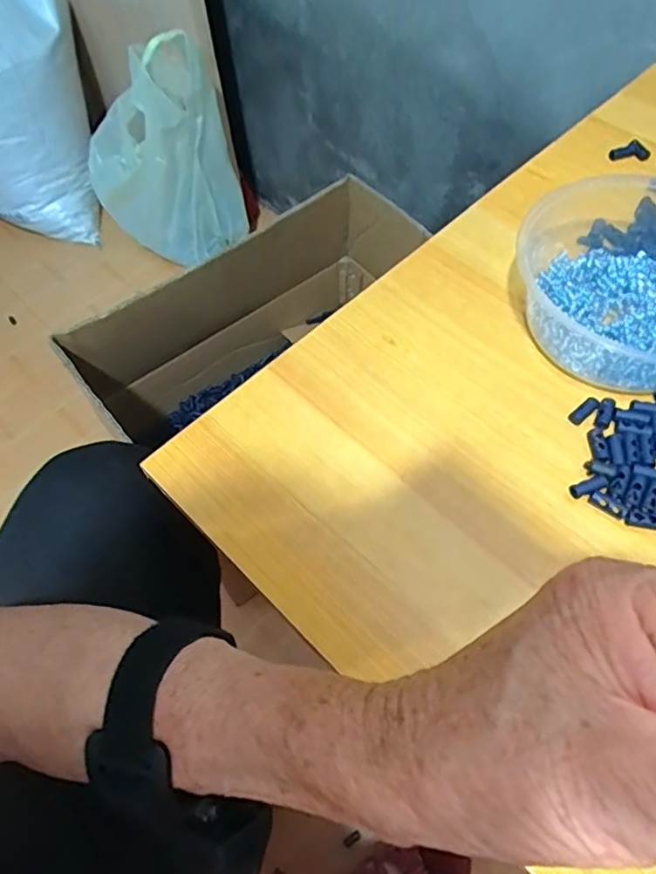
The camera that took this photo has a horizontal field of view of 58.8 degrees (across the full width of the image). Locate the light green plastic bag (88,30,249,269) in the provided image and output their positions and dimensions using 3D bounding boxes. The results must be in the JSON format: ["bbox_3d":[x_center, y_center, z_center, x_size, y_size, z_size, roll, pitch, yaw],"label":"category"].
[{"bbox_3d":[-0.310,-0.518,1.013,0.211,0.350,0.269,-30,62,-14],"label":"light green plastic bag"}]

